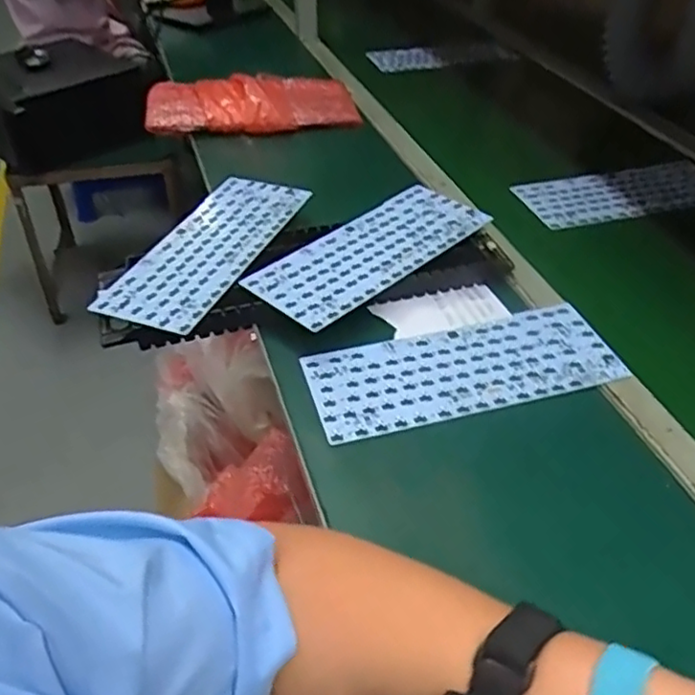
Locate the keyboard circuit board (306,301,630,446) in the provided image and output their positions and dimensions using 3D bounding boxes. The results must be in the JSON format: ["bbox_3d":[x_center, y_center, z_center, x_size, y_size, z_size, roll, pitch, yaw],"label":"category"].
[{"bbox_3d":[0.116,0.019,0.658,0.306,0.004,0.117,-10,42,-12],"label":"keyboard circuit board"}]

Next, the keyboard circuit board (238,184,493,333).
[{"bbox_3d":[0.033,-0.115,0.765,0.112,0.009,0.307,36,52,28],"label":"keyboard circuit board"}]

